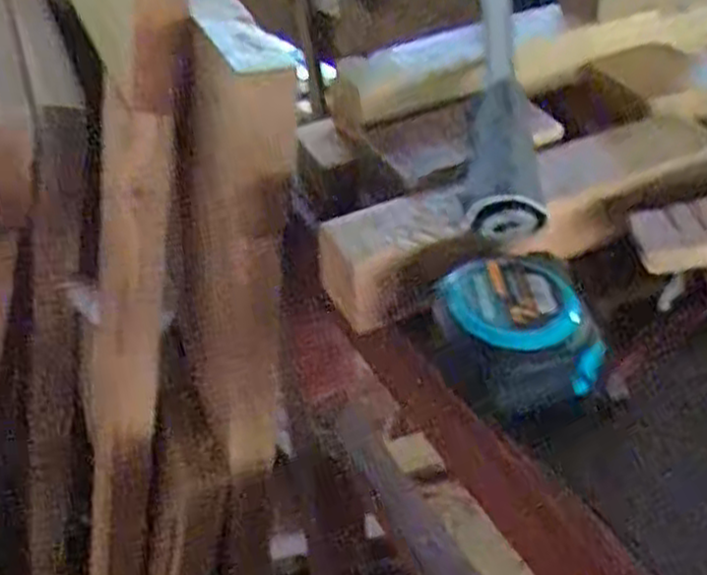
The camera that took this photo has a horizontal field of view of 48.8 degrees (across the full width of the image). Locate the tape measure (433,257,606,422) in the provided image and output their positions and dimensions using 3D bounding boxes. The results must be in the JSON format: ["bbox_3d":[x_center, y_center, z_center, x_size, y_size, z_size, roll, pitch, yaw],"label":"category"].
[{"bbox_3d":[0.078,0.025,0.370,0.068,0.053,0.064,-3,39,2],"label":"tape measure"}]

